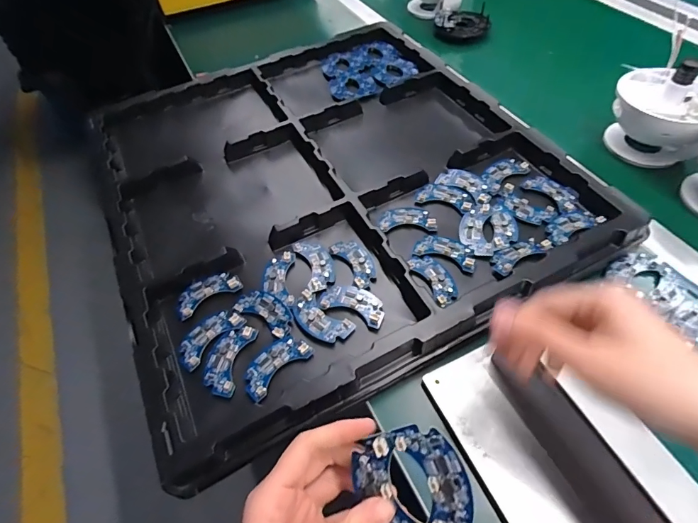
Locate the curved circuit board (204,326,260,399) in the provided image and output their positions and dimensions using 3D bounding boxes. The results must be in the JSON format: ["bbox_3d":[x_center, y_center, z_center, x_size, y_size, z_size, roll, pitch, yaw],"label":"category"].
[{"bbox_3d":[-0.110,0.088,0.361,0.035,0.009,0.064,10,57,10],"label":"curved circuit board"}]

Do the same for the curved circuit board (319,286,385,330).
[{"bbox_3d":[0.006,0.039,0.386,0.061,0.004,0.034,20,59,16],"label":"curved circuit board"}]

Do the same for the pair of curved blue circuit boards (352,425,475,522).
[{"bbox_3d":[0.037,0.129,0.230,0.061,0.007,0.062,-31,79,12],"label":"pair of curved blue circuit boards"}]

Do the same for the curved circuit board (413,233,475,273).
[{"bbox_3d":[0.102,-0.012,0.414,0.062,0.007,0.034,22,60,17],"label":"curved circuit board"}]

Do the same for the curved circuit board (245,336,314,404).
[{"bbox_3d":[-0.067,0.090,0.355,0.035,0.008,0.063,38,66,25],"label":"curved circuit board"}]

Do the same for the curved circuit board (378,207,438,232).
[{"bbox_3d":[0.065,-0.049,0.446,0.061,0.006,0.034,0,56,3],"label":"curved circuit board"}]

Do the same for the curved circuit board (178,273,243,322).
[{"bbox_3d":[-0.143,0.029,0.405,0.065,0.007,0.032,-30,59,-16],"label":"curved circuit board"}]

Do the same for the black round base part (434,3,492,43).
[{"bbox_3d":[0.211,-0.446,0.748,0.098,0.033,0.080,5,56,7],"label":"black round base part"}]

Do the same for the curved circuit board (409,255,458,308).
[{"bbox_3d":[0.086,0.016,0.395,0.030,0.004,0.063,-25,58,-13],"label":"curved circuit board"}]

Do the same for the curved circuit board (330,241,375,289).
[{"bbox_3d":[0.007,-0.001,0.415,0.031,0.007,0.060,-26,58,-14],"label":"curved circuit board"}]

